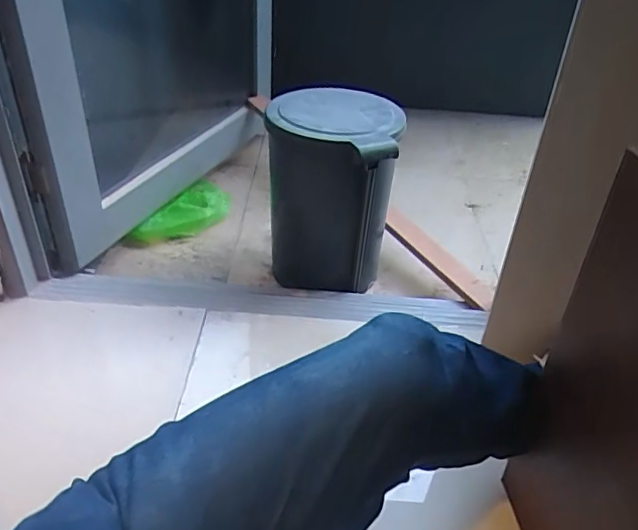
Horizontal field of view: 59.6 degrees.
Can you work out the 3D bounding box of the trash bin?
[{"bbox_3d":[0.020,-0.138,1.094,0.237,0.348,0.253,4,36,-2],"label":"trash bin"}]

